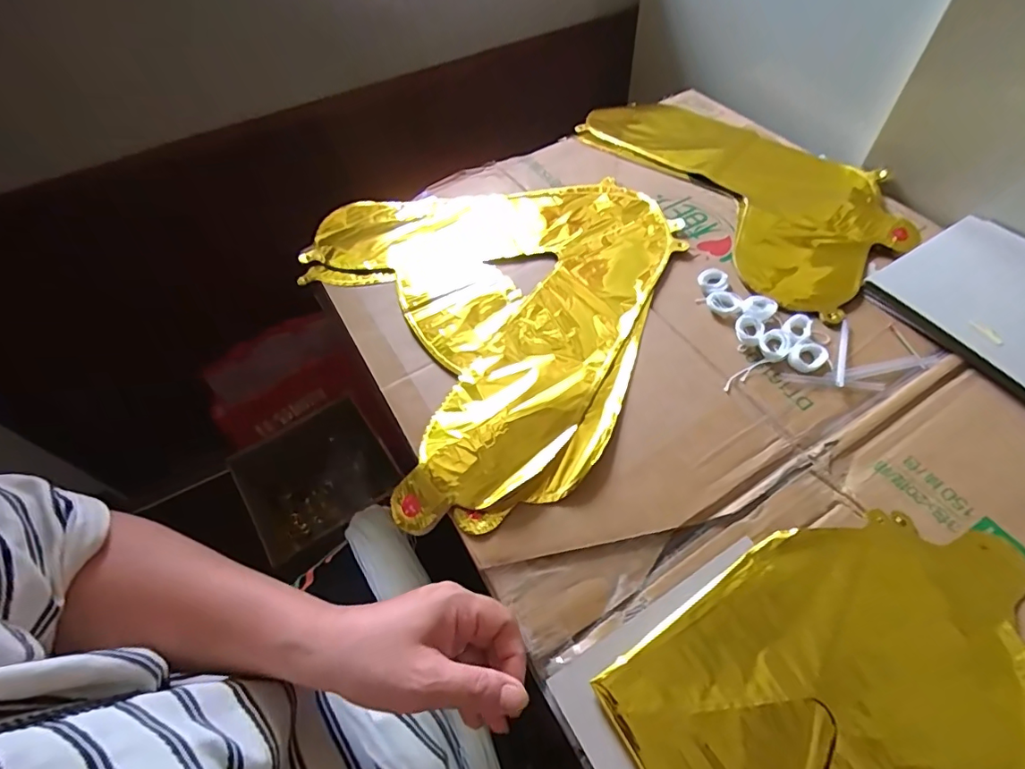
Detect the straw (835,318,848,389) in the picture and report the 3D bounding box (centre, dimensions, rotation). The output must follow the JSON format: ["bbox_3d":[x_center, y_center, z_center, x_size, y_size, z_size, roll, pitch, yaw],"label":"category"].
[{"bbox_3d":[0.277,-0.028,0.421,0.007,0.004,0.075,18,58,15],"label":"straw"}]

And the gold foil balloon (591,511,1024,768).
[{"bbox_3d":[0.201,0.173,0.286,0.262,0.014,0.169,-27,58,-15],"label":"gold foil balloon"}]

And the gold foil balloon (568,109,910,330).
[{"bbox_3d":[0.263,-0.236,0.572,0.220,0.026,0.404,-21,56,-11],"label":"gold foil balloon"}]

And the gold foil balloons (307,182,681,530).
[{"bbox_3d":[0.005,-0.094,0.483,0.349,0.011,0.391,-25,57,-14],"label":"gold foil balloons"}]

